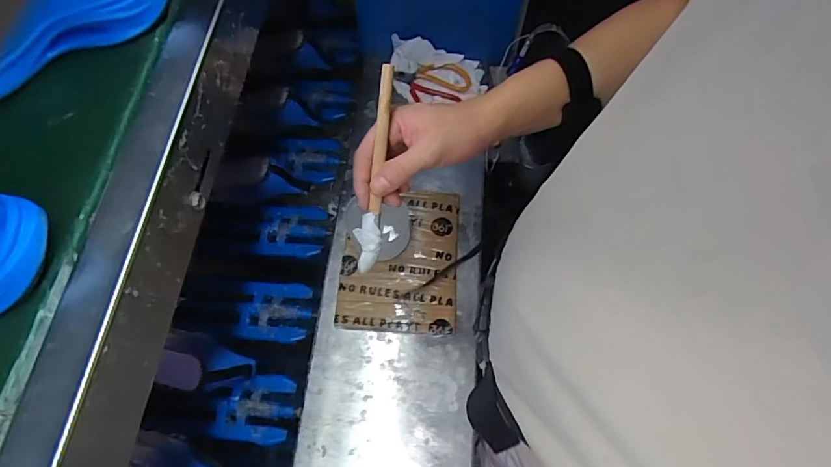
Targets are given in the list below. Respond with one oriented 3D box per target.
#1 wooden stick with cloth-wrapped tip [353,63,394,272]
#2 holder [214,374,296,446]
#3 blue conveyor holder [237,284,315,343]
[{"bbox_3d":[-0.036,-0.052,0.411,0.022,0.012,0.179,7,107,0],"label":"wooden stick with cloth-wrapped tip"},{"bbox_3d":[-0.234,0.255,0.695,0.106,0.028,0.093,7,67,3],"label":"holder"},{"bbox_3d":[-0.225,0.125,0.757,0.113,0.027,0.090,3,66,1],"label":"blue conveyor holder"}]

